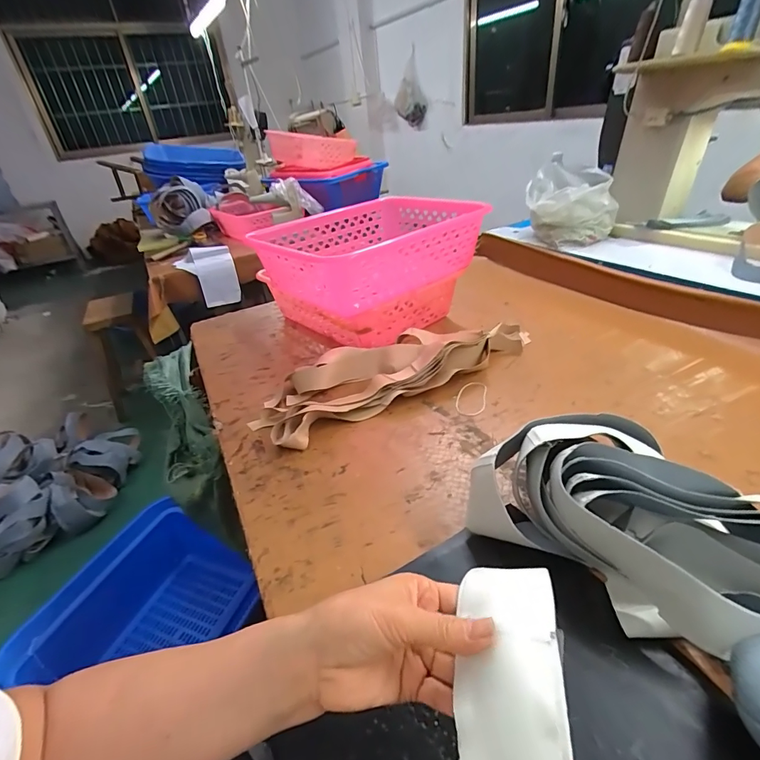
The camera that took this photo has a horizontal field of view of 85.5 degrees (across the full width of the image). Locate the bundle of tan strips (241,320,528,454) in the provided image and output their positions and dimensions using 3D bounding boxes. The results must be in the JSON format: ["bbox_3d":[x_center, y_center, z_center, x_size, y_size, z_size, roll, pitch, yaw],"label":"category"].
[{"bbox_3d":[0.032,-0.028,0.756,0.540,0.060,0.178,-21,36,-20],"label":"bundle of tan strips"}]

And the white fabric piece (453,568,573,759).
[{"bbox_3d":[0.068,0.198,0.223,0.068,0.036,0.213,-11,35,24],"label":"white fabric piece"}]

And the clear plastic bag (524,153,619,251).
[{"bbox_3d":[0.510,-0.476,1.129,0.167,0.176,0.213,-20,35,-19],"label":"clear plastic bag"}]

